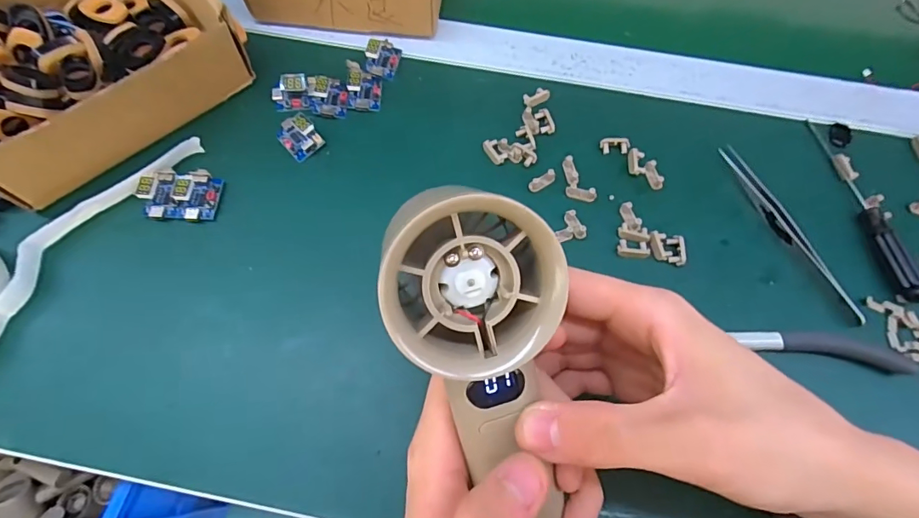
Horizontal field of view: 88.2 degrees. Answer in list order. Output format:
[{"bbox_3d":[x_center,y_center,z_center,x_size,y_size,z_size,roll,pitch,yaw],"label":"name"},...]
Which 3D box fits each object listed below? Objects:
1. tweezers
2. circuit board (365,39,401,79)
[{"bbox_3d":[0.202,-0.019,0.292,0.011,0.009,0.128,-18,69,-9],"label":"tweezers"},{"bbox_3d":[-0.055,-0.146,0.339,0.021,0.011,0.029,11,68,2],"label":"circuit board"}]

